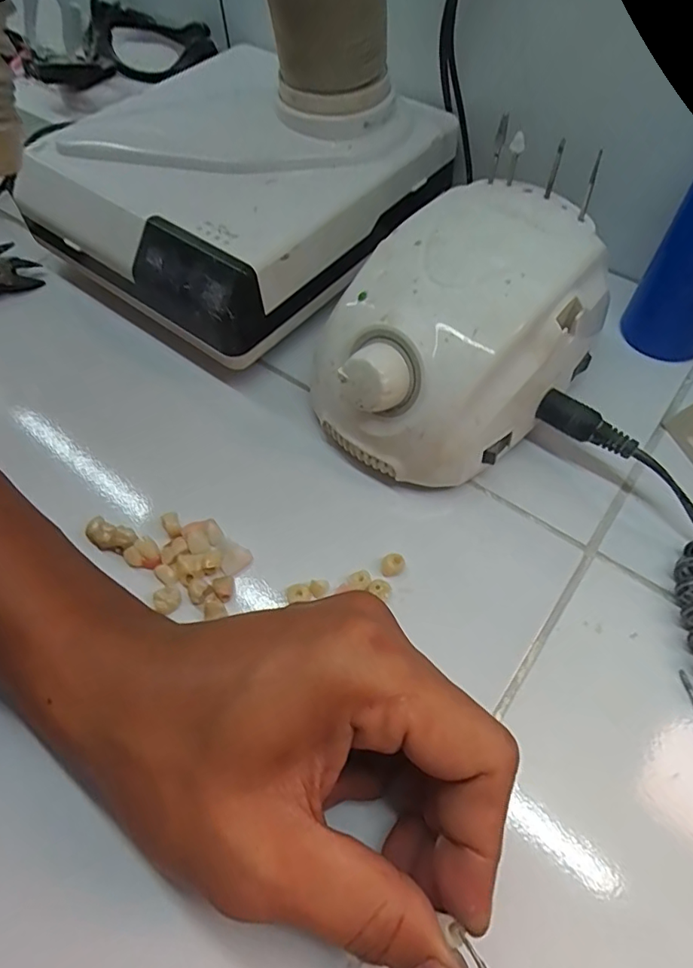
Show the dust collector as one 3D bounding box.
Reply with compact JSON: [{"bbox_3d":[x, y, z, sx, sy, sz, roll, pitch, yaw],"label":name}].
[{"bbox_3d":[-0.064,-0.185,0.315,0.180,0.068,0.208,34,66,21],"label":"dust collector"}]

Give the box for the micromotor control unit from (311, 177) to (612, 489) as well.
[{"bbox_3d":[0.055,-0.074,0.251,0.099,0.072,0.135,36,67,22],"label":"micromotor control unit"}]

